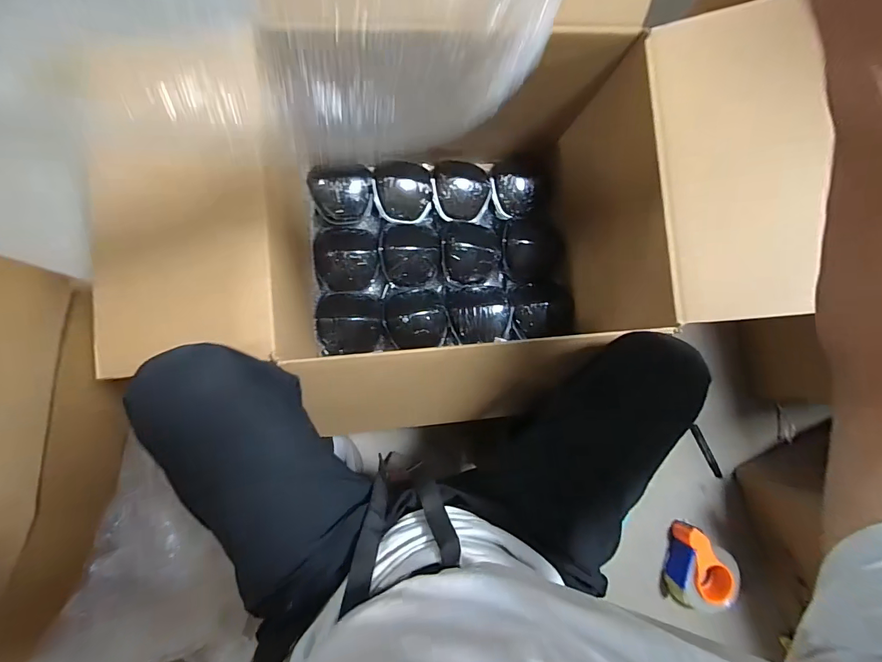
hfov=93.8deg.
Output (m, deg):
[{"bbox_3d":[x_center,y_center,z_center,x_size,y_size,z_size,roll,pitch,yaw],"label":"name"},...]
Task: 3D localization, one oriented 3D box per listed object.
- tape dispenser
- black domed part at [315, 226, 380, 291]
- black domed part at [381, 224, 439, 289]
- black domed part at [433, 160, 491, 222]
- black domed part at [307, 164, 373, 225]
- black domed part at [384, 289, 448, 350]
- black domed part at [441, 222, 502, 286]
[{"bbox_3d":[0.564,0.500,0.872,0.137,0.060,0.151,14,84,-6],"label":"tape dispenser"},{"bbox_3d":[-0.181,-0.140,0.814,0.119,0.072,0.130,-5,87,-8],"label":"black domed part"},{"bbox_3d":[-0.061,-0.151,0.822,0.117,0.058,0.129,-5,87,-8],"label":"black domed part"},{"bbox_3d":[0.043,-0.287,0.838,0.118,0.039,0.127,-3,86,-8],"label":"black domed part"},{"bbox_3d":[-0.195,-0.273,0.815,0.118,0.065,0.124,-11,88,-8],"label":"black domed part"},{"bbox_3d":[-0.048,-0.026,0.807,0.121,0.061,0.122,-6,87,-8],"label":"black domed part"},{"bbox_3d":[0.063,-0.159,0.838,0.119,0.068,0.125,-7,87,-8],"label":"black domed part"}]

